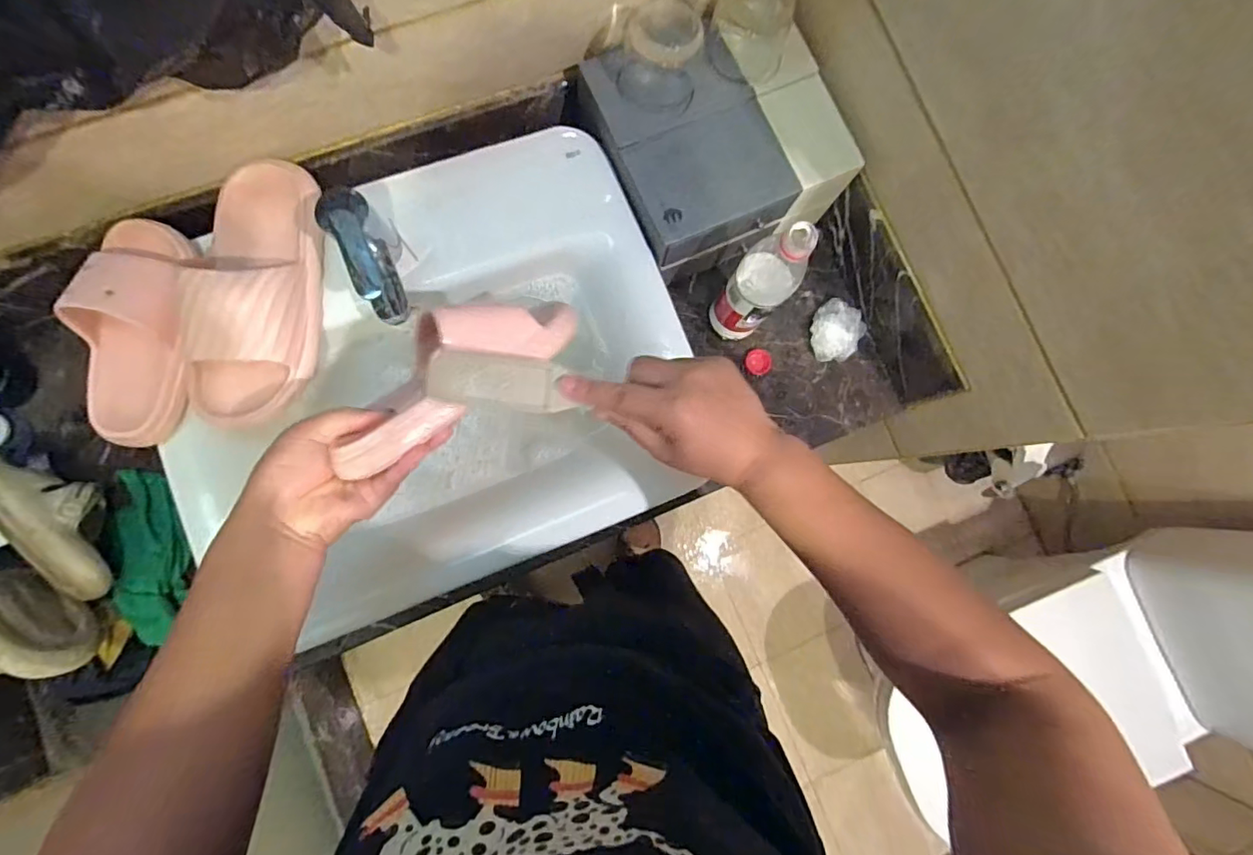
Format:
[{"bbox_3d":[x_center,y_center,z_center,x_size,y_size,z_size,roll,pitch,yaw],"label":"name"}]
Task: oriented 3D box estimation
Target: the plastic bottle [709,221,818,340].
[{"bbox_3d":[0.146,-0.155,0.596,0.063,0.211,0.068,0,83,-4],"label":"plastic bottle"}]

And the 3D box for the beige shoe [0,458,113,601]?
[{"bbox_3d":[-0.590,0.103,0.548,0.084,0.064,0.173,-29,86,-7],"label":"beige shoe"}]

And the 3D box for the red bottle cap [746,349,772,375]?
[{"bbox_3d":[0.168,-0.083,0.687,0.033,0.013,0.030,0,83,-4],"label":"red bottle cap"}]

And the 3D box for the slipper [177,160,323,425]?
[{"bbox_3d":[-0.368,-0.138,0.521,0.112,0.070,0.264,1,83,-4],"label":"slipper"}]

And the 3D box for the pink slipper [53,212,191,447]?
[{"bbox_3d":[-0.459,-0.094,0.507,0.097,0.051,0.217,2,83,-4],"label":"pink slipper"}]

